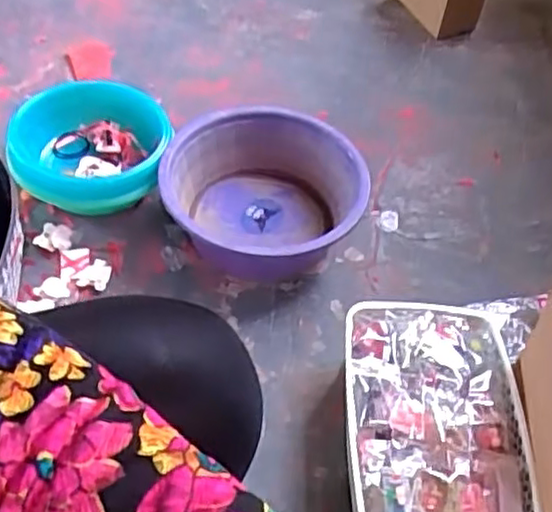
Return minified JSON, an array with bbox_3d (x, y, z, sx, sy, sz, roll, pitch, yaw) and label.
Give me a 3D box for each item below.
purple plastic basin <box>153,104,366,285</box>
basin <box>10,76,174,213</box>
[{"bbox_3d":[-0.020,-0.087,0.996,0.277,0.115,0.264,2,51,-3],"label":"purple plastic basin"},{"bbox_3d":[-0.285,-0.168,1.040,0.241,0.081,0.246,2,51,-3],"label":"basin"}]

